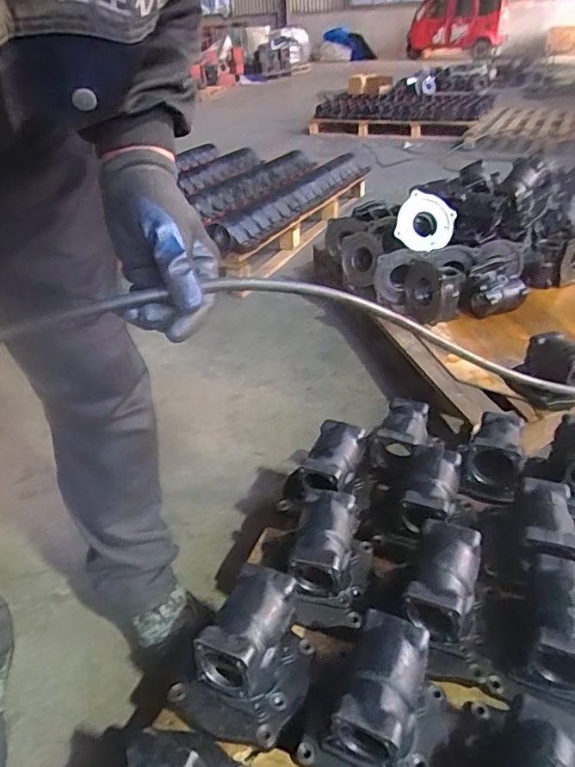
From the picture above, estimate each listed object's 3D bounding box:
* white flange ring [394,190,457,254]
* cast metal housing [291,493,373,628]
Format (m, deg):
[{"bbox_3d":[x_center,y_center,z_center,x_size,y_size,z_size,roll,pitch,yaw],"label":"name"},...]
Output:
[{"bbox_3d":[0.371,-0.432,1.383,0.149,0.029,0.167,24,78,6],"label":"white flange ring"},{"bbox_3d":[0.062,0.236,0.706,0.101,0.091,0.151,4,35,9],"label":"cast metal housing"}]

